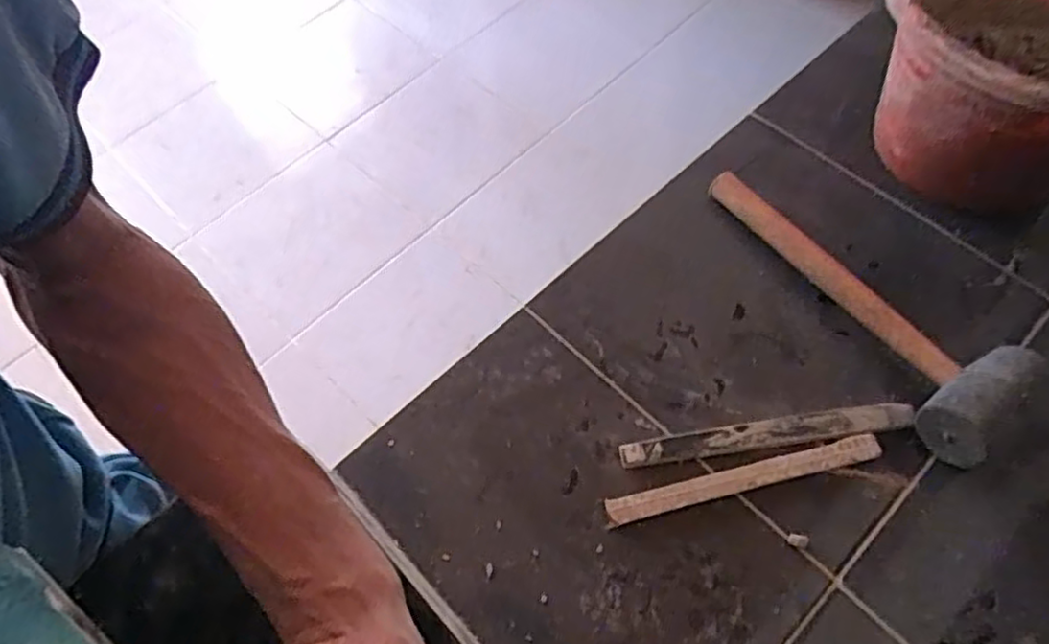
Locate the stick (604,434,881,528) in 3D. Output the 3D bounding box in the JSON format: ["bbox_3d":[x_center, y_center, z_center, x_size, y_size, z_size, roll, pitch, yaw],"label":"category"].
[{"bbox_3d":[0.153,0.108,0.470,0.198,0.008,0.017,-13,61,-4],"label":"stick"}]

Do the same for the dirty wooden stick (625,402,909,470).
[{"bbox_3d":[0.171,0.080,0.482,0.204,0.008,0.020,-8,61,-1],"label":"dirty wooden stick"}]

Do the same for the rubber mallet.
[{"bbox_3d":[0.263,-0.032,0.514,0.090,0.057,0.279,-24,62,-10],"label":"rubber mallet"}]

